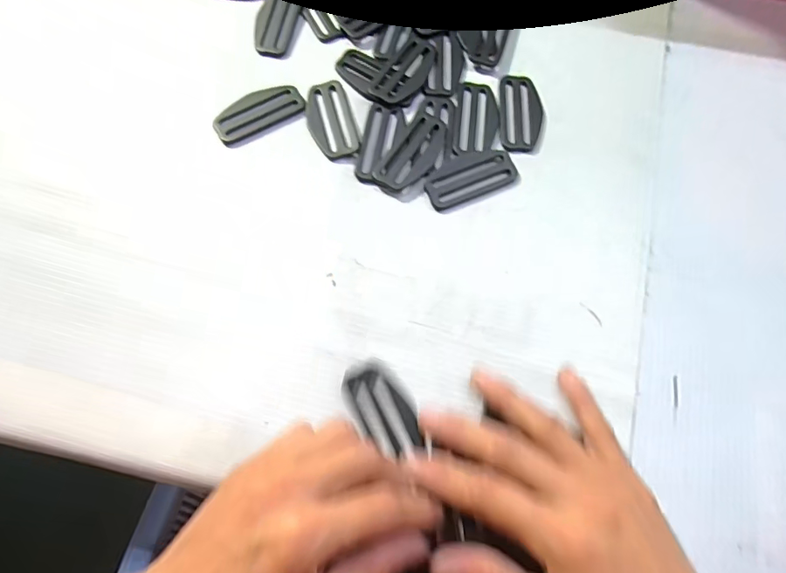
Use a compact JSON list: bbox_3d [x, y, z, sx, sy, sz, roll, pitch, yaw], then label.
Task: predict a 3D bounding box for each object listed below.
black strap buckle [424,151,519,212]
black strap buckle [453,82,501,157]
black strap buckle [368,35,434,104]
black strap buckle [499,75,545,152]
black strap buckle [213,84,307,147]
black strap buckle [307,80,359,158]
[{"bbox_3d":[0.048,-0.070,0.313,0.059,0.004,0.031,-24,72,-10],"label":"black strap buckle"},{"bbox_3d":[0.056,-0.111,0.329,0.029,0.004,0.059,8,70,1],"label":"black strap buckle"},{"bbox_3d":[0.009,-0.147,0.339,0.028,0.004,0.058,30,72,9],"label":"black strap buckle"},{"bbox_3d":[0.086,-0.117,0.332,0.029,0.004,0.061,3,69,0],"label":"black strap buckle"},{"bbox_3d":[-0.088,-0.116,0.325,0.059,0.004,0.028,-26,72,-11],"label":"black strap buckle"},{"bbox_3d":[-0.040,-0.110,0.324,0.028,0.004,0.058,-13,70,-6],"label":"black strap buckle"}]

